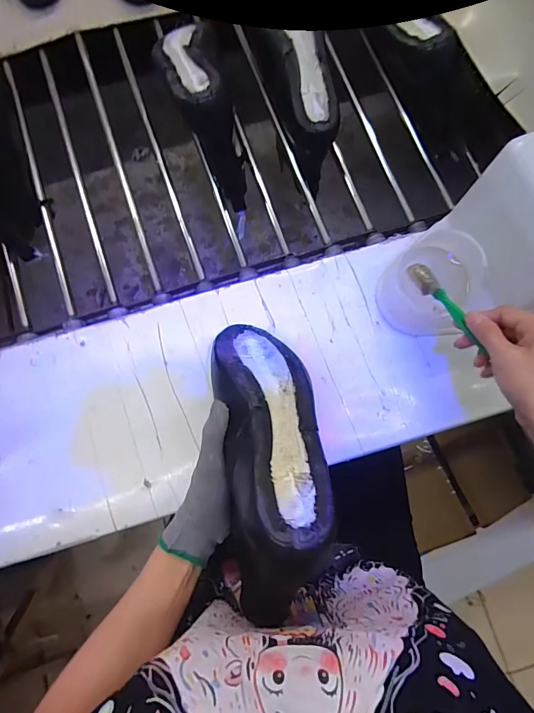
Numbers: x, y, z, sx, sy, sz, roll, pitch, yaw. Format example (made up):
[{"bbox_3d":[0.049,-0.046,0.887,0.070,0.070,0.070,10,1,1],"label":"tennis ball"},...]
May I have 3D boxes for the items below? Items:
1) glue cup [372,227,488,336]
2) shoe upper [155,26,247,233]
[{"bbox_3d":[0.184,-0.073,0.433,0.113,0.071,0.096,37,81,8],"label":"glue cup"},{"bbox_3d":[-0.082,-0.308,0.493,0.074,0.110,0.250,-11,77,-2],"label":"shoe upper"}]

